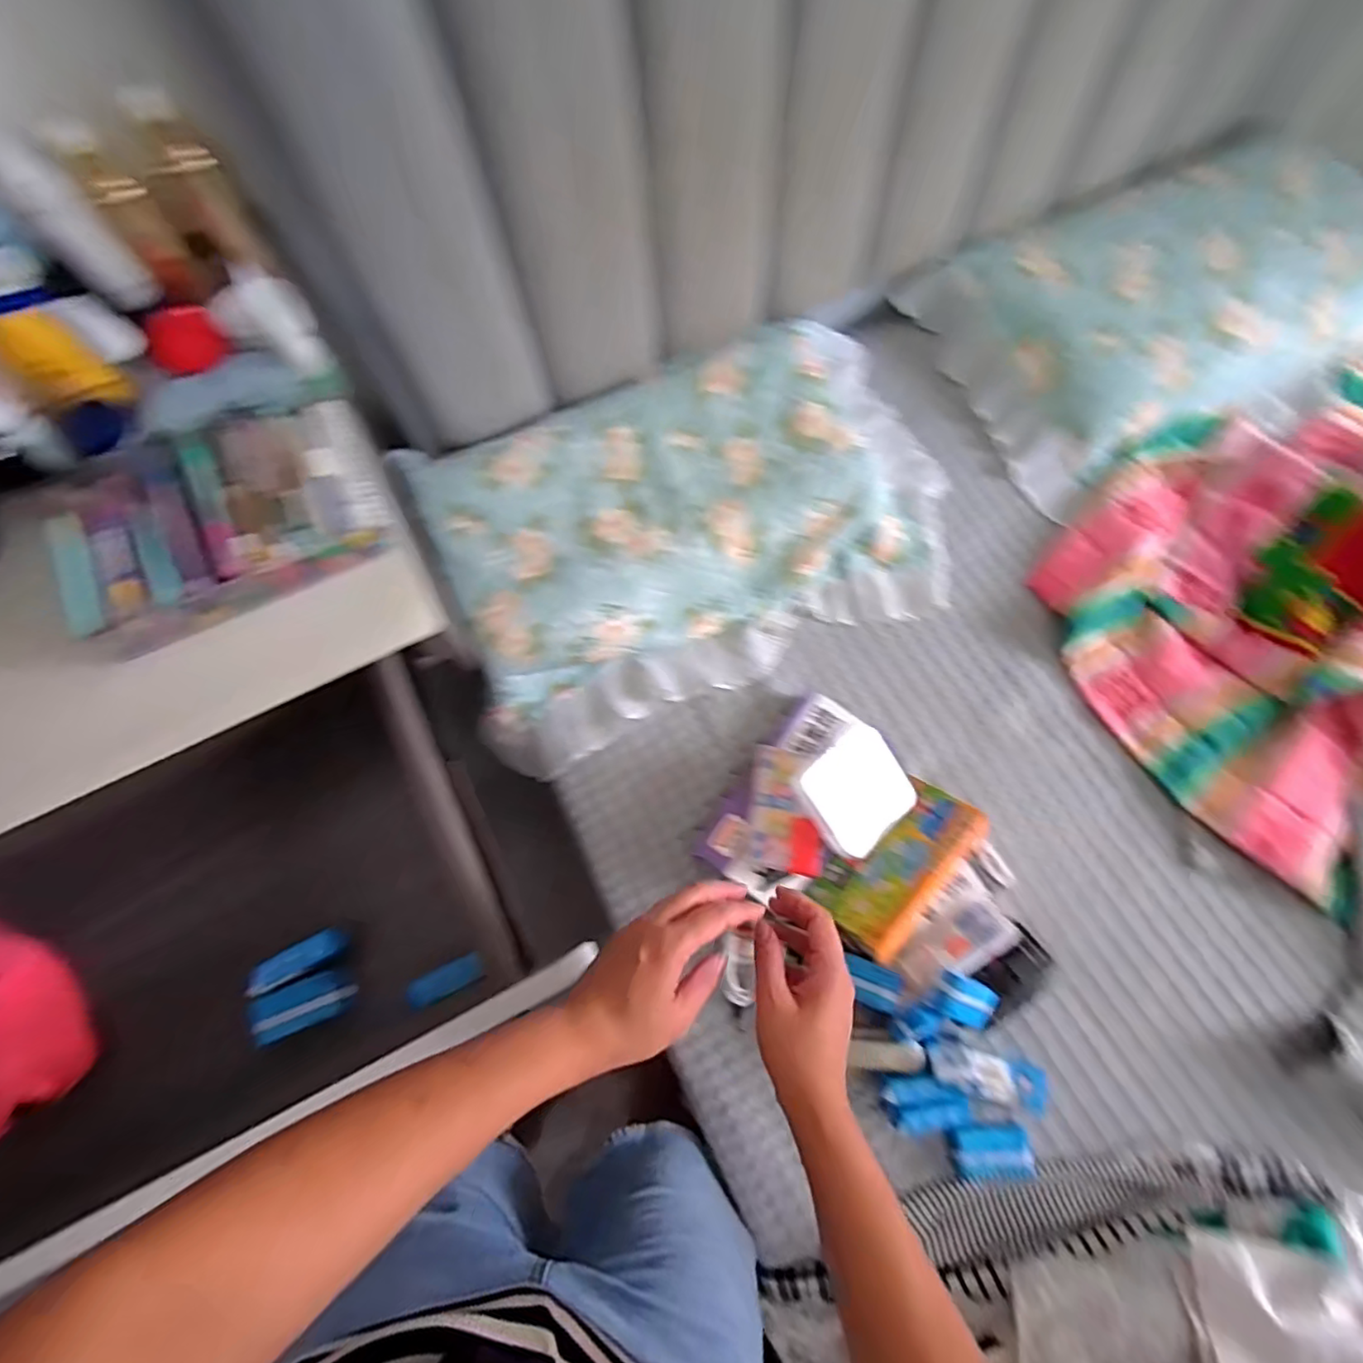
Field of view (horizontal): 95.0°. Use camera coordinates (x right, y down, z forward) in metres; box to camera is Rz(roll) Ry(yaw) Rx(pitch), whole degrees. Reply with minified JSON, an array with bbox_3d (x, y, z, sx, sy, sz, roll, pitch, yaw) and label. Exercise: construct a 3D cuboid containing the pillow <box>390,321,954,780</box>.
[{"bbox_3d":[0.027,-0.208,0.829,0.671,0.126,0.405,-21,73,-6],"label":"pillow"}]

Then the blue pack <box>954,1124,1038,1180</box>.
[{"bbox_3d":[0.325,0.489,0.649,0.080,0.018,0.047,-4,72,-1],"label":"blue pack"}]

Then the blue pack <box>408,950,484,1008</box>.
[{"bbox_3d":[-0.206,0.261,0.546,0.076,0.008,0.023,-29,74,9],"label":"blue pack"}]

